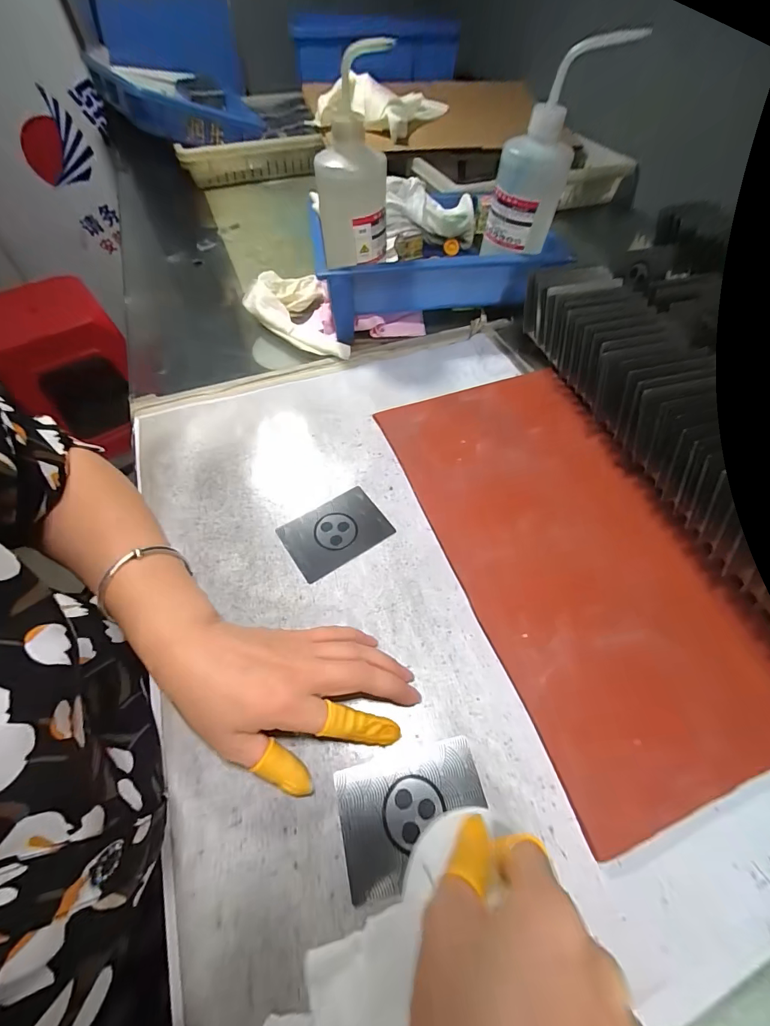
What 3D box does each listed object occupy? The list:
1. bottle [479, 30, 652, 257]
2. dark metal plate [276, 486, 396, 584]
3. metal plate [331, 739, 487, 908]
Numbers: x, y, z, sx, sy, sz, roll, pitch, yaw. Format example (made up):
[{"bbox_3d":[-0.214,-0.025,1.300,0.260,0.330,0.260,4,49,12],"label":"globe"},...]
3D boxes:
[{"bbox_3d":[0.159,-0.362,0.403,0.094,0.152,0.060,-13,58,-9],"label":"bottle"},{"bbox_3d":[-0.043,0.015,0.339,0.085,0.004,0.059,-29,61,-18],"label":"dark metal plate"},{"bbox_3d":[0.017,0.178,0.232,0.087,0.004,0.062,-12,58,-8],"label":"metal plate"}]

